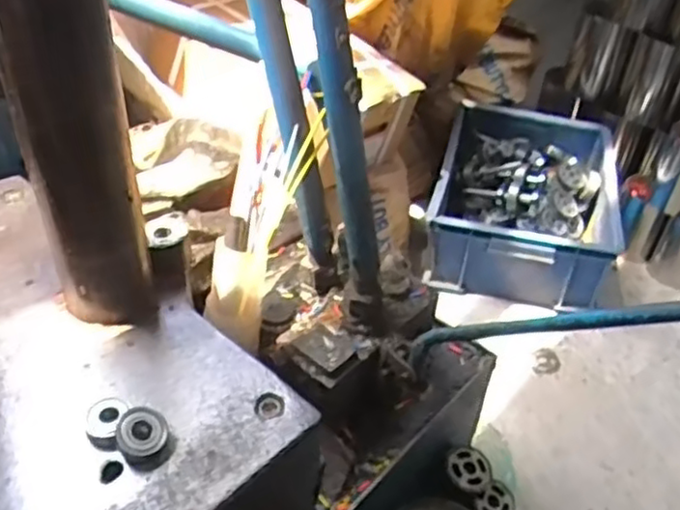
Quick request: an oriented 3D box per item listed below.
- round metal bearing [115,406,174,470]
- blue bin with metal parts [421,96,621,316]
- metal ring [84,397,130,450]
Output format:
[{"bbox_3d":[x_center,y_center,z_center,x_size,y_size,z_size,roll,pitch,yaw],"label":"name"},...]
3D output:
[{"bbox_3d":[-0.120,0.112,0.432,0.031,0.019,0.033,2,41,-2],"label":"round metal bearing"},{"bbox_3d":[0.334,-0.104,1.261,0.302,0.134,0.404,14,42,12],"label":"blue bin with metal parts"},{"bbox_3d":[-0.147,0.104,0.439,0.024,0.015,0.027,12,42,10],"label":"metal ring"}]

